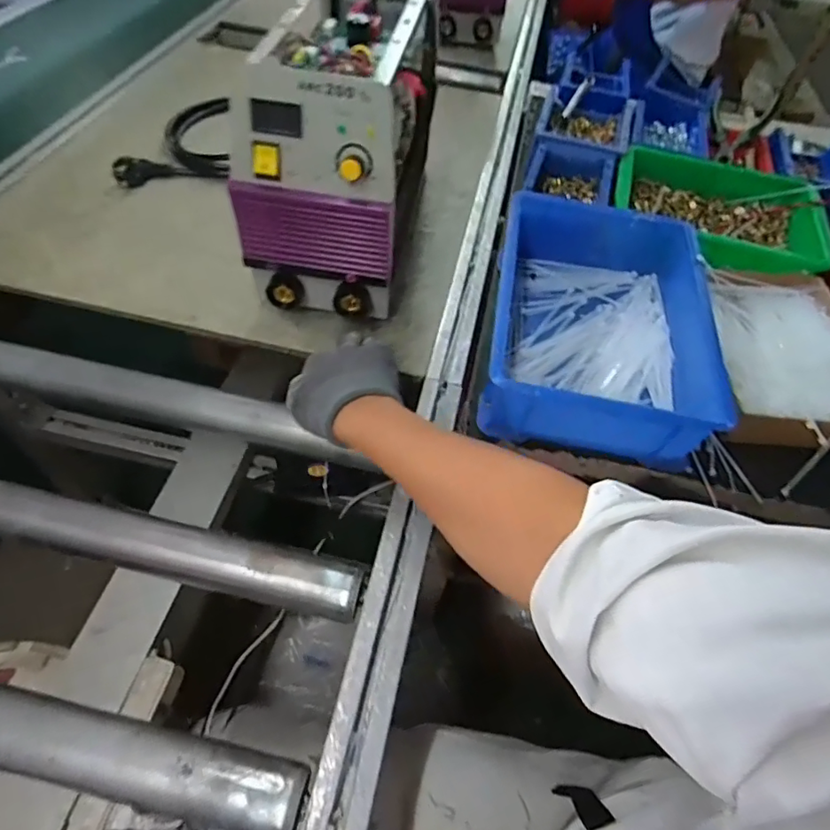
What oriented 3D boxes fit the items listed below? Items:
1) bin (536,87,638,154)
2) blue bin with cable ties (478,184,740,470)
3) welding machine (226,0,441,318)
[{"bbox_3d":[0.244,-0.415,0.788,0.129,0.059,0.192,19,55,8],"label":"bin"},{"bbox_3d":[0.189,-0.091,0.570,0.216,0.097,0.288,11,54,2],"label":"blue bin with cable ties"},{"bbox_3d":[-0.072,-0.304,0.608,0.142,0.241,0.338,9,54,1],"label":"welding machine"}]

